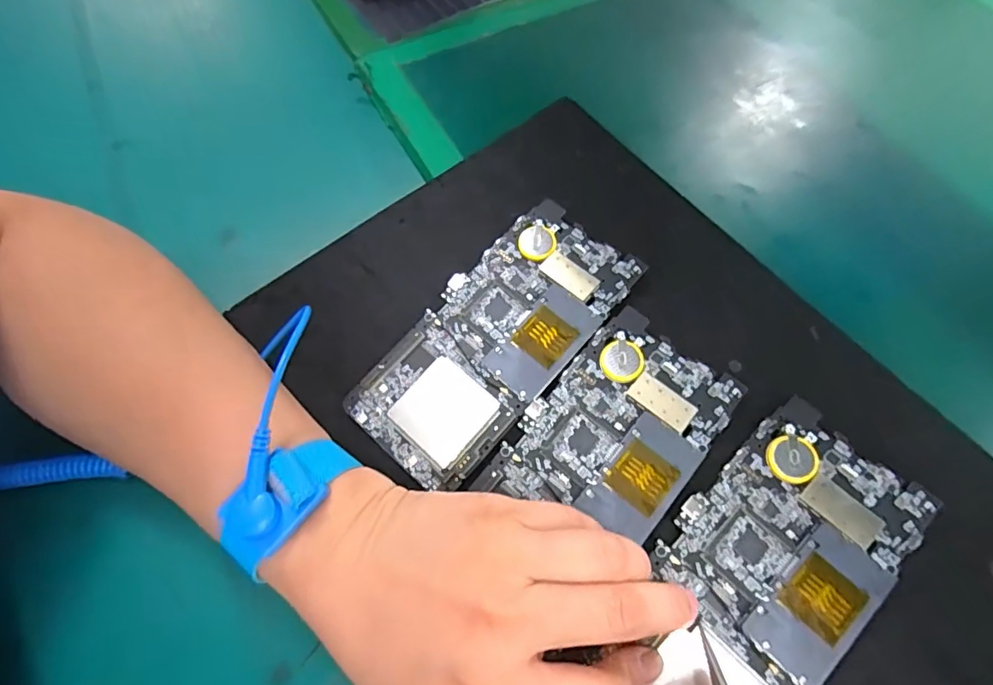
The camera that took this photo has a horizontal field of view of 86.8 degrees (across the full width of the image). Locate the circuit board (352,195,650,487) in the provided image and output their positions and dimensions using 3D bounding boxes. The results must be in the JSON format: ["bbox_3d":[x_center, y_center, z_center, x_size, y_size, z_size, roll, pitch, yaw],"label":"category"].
[{"bbox_3d":[0.000,-0.003,0.267,0.072,0.005,0.154,38,78,19],"label":"circuit board"}]

